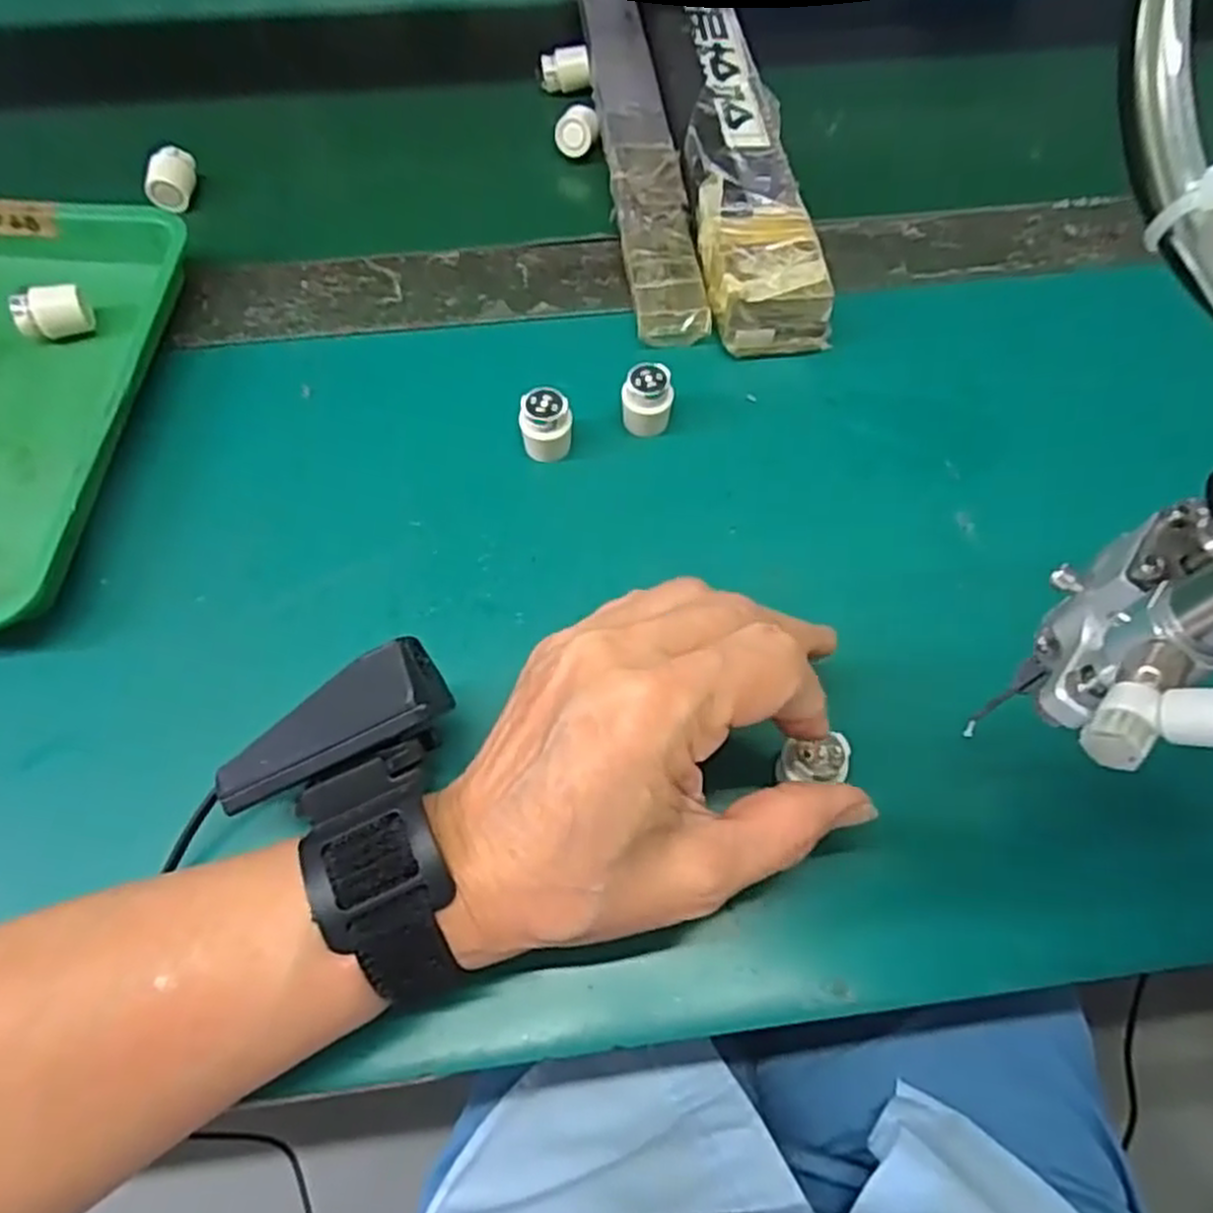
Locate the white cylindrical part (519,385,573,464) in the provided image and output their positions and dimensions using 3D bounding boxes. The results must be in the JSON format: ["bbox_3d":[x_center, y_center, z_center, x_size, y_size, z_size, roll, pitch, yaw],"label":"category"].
[{"bbox_3d":[-0.025,-0.075,0.331,0.020,0.031,0.017,2,63,0],"label":"white cylindrical part"}]

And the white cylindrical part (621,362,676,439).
[{"bbox_3d":[0.018,-0.087,0.338,0.021,0.030,0.018,6,63,2],"label":"white cylindrical part"}]

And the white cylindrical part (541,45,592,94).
[{"bbox_3d":[-0.024,-0.314,0.462,0.029,0.017,0.017,2,63,0],"label":"white cylindrical part"}]

